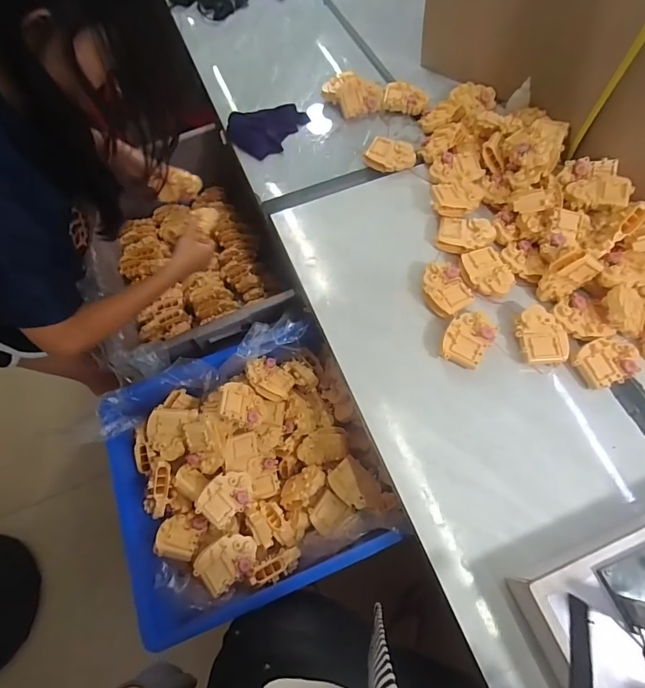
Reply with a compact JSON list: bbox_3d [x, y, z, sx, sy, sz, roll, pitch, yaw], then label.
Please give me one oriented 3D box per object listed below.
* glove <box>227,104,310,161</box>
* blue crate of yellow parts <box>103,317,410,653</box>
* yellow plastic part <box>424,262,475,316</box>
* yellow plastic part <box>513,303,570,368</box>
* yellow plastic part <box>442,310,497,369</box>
[{"bbox_3d":[-0.117,-0.485,0.896,0.181,0.028,0.144,-35,69,-12],"label":"glove"},{"bbox_3d":[-0.135,0.216,0.733,0.417,0.158,0.409,-23,67,-7],"label":"blue crate of yellow parts"},{"bbox_3d":[0.212,-0.093,0.702,0.077,0.028,0.095,-17,66,-5],"label":"yellow plastic part"},{"bbox_3d":[0.356,-0.017,0.661,0.074,0.024,0.099,1,66,3],"label":"yellow plastic part"},{"bbox_3d":[0.240,-0.011,0.670,0.069,0.035,0.094,31,71,15],"label":"yellow plastic part"}]

